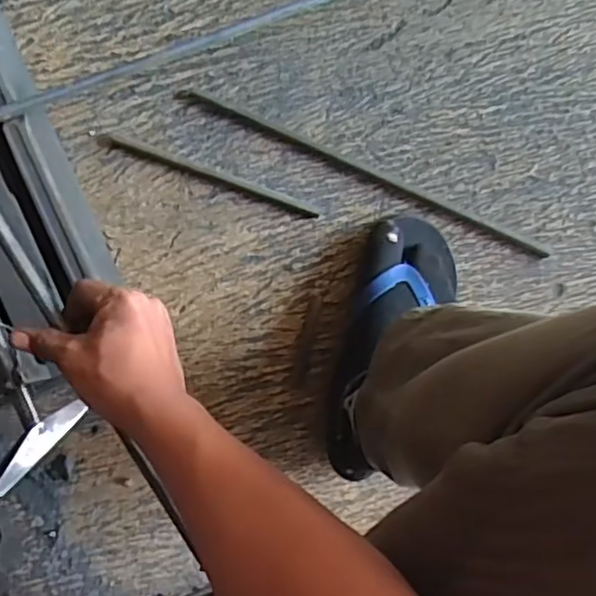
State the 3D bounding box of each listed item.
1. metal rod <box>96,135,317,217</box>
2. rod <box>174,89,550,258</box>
[{"bbox_3d":[-0.089,-0.126,0.640,0.228,0.004,0.011,20,85,-3],"label":"metal rod"},{"bbox_3d":[0.069,-0.129,0.655,0.415,0.005,0.012,24,85,-3],"label":"rod"}]

